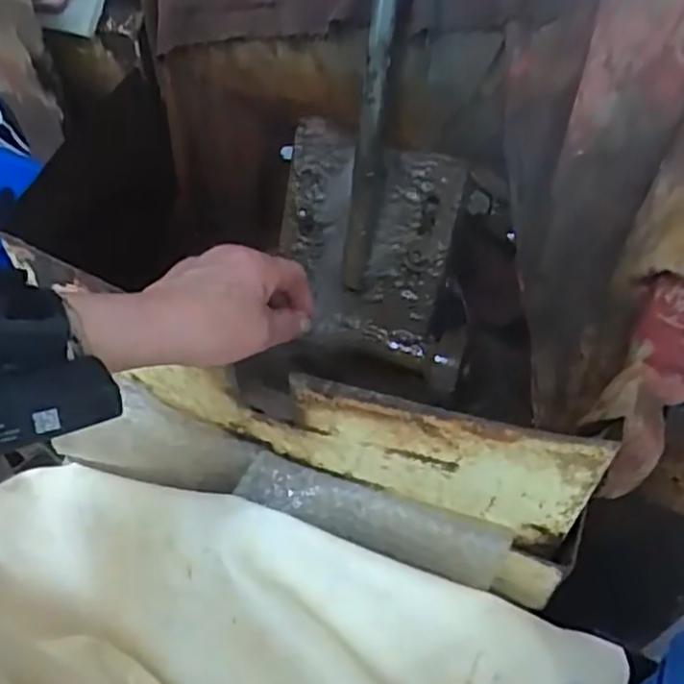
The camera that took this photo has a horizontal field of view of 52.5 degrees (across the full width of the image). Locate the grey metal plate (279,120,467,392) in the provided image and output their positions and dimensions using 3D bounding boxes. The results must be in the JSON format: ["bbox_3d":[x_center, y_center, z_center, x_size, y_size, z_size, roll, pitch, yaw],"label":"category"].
[{"bbox_3d":[0.028,-0.077,0.619,0.172,0.205,0.018,12,22,15],"label":"grey metal plate"}]

